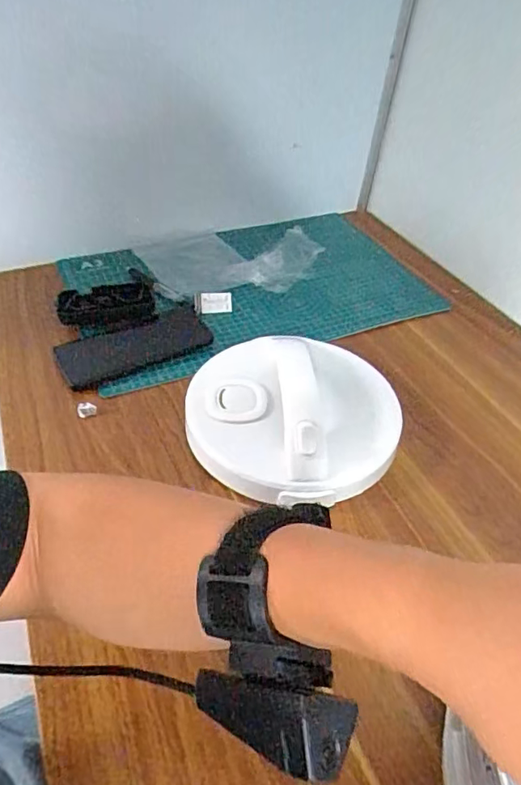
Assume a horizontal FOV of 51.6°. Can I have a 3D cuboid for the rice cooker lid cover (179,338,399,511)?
[{"bbox_3d":[0.030,0.019,0.503,0.194,0.050,0.202,-20,49,-22],"label":"rice cooker lid cover"}]

